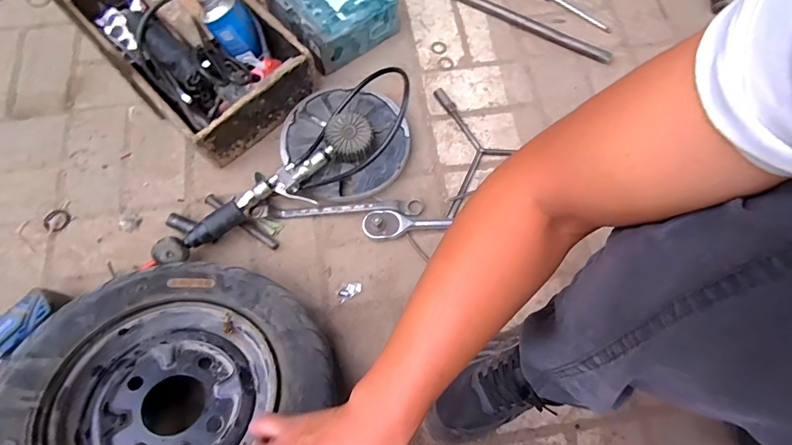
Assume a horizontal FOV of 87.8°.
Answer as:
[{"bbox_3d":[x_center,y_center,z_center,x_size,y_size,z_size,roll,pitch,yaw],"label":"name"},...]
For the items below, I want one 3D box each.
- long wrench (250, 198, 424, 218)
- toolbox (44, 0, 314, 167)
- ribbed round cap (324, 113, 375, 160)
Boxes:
[{"bbox_3d":[-0.087,-0.021,0.624,0.253,0.017,0.026,0,70,-2],"label":"long wrench"},{"bbox_3d":[-0.317,-0.309,0.589,0.244,0.265,0.342,-42,77,-15],"label":"toolbox"},{"bbox_3d":[-0.069,-0.125,0.619,0.068,0.046,0.063,-12,70,-5],"label":"ribbed round cap"}]

